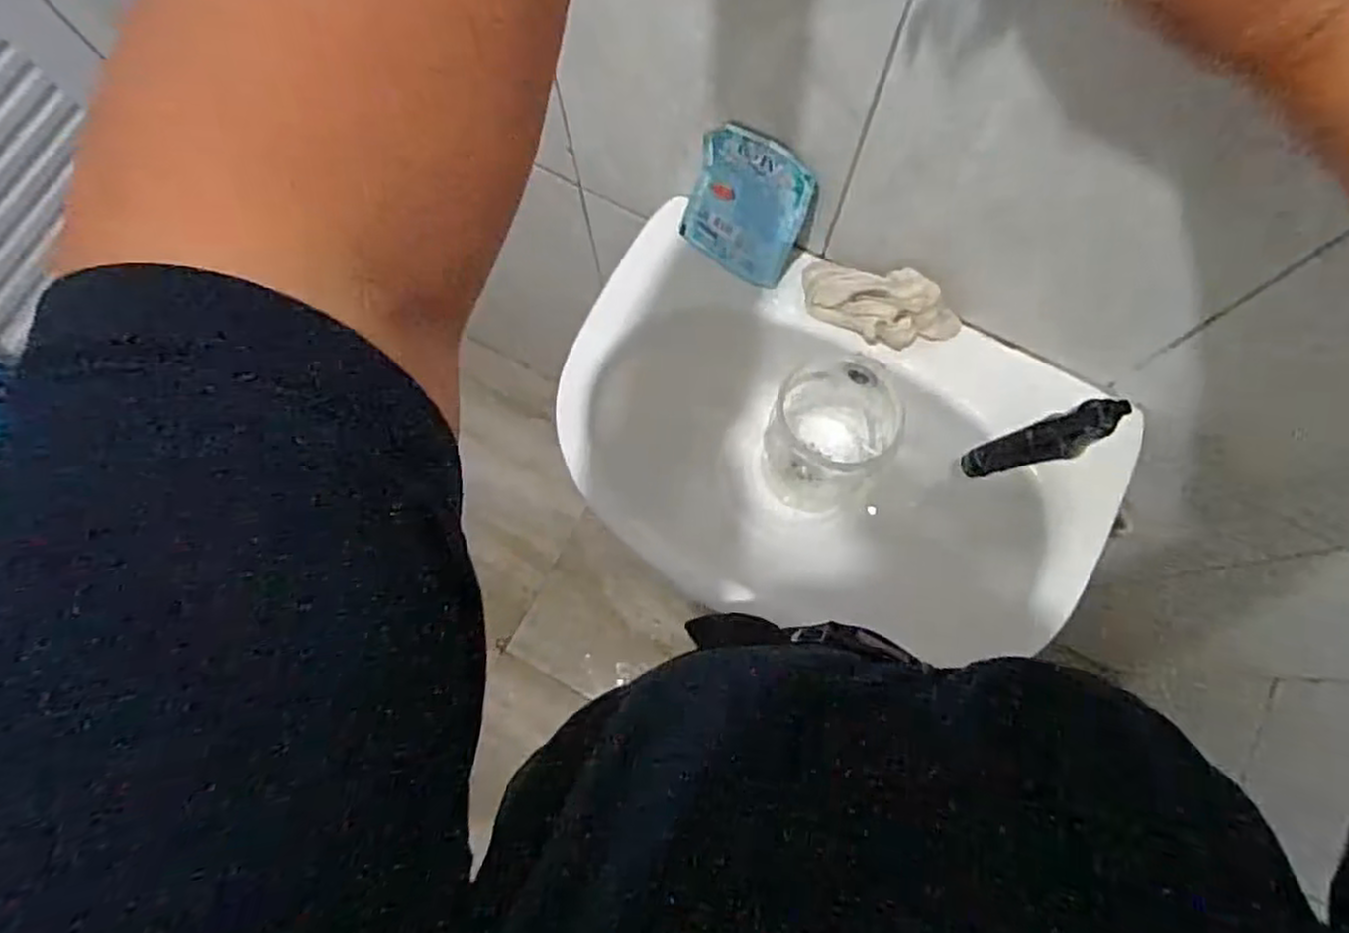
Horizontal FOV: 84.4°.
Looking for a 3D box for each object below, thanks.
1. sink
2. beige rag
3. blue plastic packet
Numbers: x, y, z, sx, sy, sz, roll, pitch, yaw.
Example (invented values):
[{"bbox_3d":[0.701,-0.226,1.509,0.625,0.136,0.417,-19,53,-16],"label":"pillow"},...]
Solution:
[{"bbox_3d":[0.123,-0.001,0.644,0.437,0.143,0.270,22,77,6],"label":"sink"},{"bbox_3d":[0.162,-0.128,0.580,0.131,0.053,0.054,25,78,7],"label":"beige rag"},{"bbox_3d":[0.055,-0.203,0.577,0.096,0.118,0.015,38,56,13],"label":"blue plastic packet"}]

